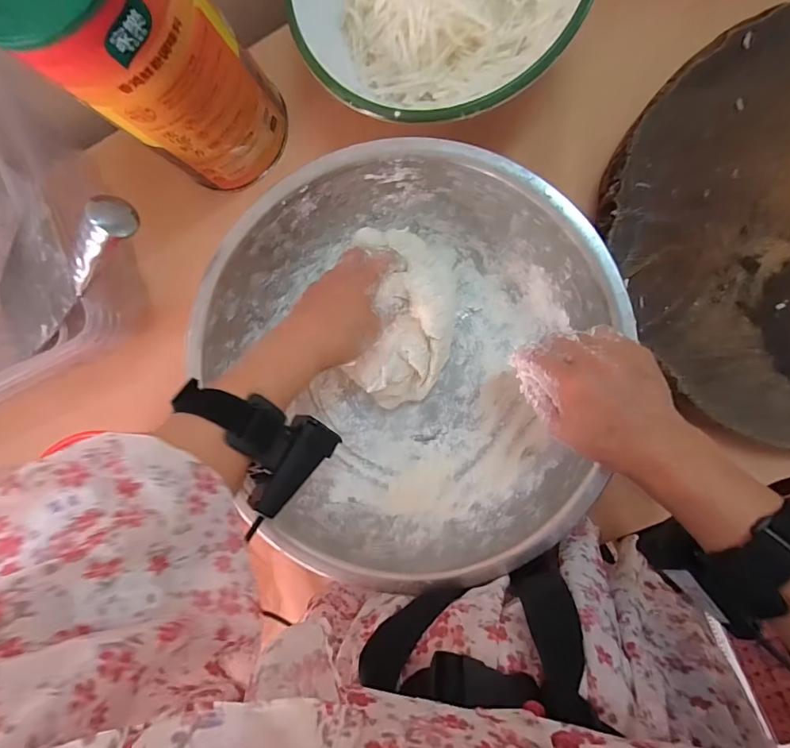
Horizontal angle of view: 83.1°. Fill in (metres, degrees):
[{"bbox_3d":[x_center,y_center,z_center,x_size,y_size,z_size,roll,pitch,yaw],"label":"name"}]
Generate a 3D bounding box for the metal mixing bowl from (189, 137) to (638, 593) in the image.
[{"bbox_3d":[0.020,-0.011,0.391,0.303,0.117,0.333,0,91,6],"label":"metal mixing bowl"}]

